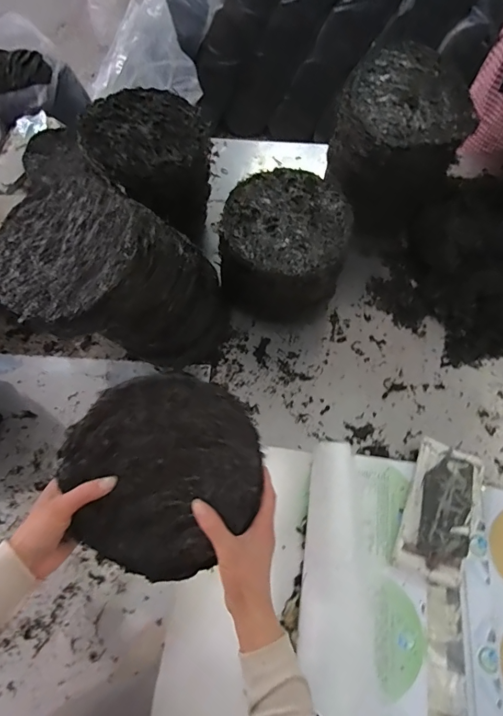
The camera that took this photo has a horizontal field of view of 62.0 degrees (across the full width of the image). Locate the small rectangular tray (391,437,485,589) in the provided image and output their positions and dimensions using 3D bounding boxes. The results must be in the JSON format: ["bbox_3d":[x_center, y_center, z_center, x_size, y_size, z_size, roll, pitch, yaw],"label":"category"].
[{"bbox_3d":[0.284,0.224,0.614,0.100,0.035,0.190,21,69,10],"label":"small rectangular tray"}]

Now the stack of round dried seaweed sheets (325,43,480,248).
[{"bbox_3d":[0.250,-0.370,0.750,0.209,0.233,0.204,16,69,9],"label":"stack of round dried seaweed sheets"}]

